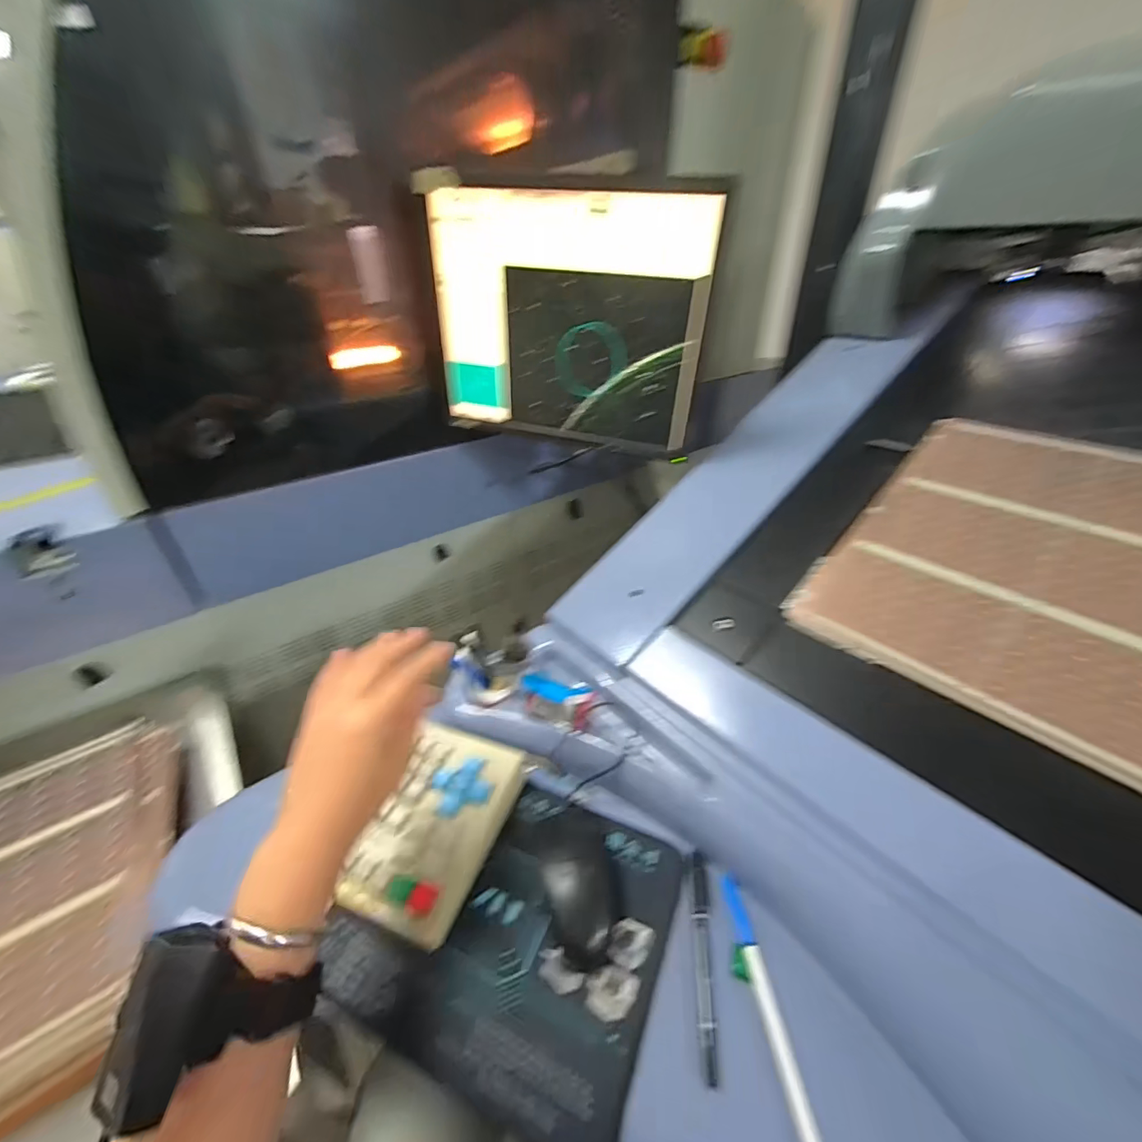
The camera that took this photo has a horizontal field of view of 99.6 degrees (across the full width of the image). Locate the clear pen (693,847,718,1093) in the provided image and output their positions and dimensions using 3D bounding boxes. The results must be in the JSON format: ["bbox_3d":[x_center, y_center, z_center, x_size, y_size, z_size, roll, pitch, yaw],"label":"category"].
[{"bbox_3d":[0.099,0.283,0.358,0.014,0.013,0.134,5,34,8],"label":"clear pen"}]

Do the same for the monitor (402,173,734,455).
[{"bbox_3d":[-0.006,-0.320,0.633,0.368,0.294,0.058,10,35,16],"label":"monitor"}]

